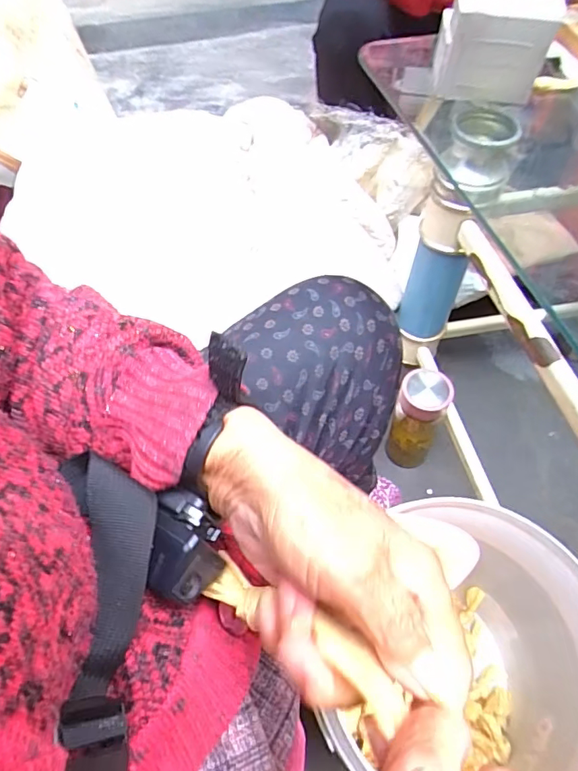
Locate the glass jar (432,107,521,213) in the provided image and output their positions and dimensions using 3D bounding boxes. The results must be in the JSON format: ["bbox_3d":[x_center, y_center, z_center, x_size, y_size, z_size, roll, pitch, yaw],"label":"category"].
[{"bbox_3d":[0.216,-0.263,0.566,0.079,0.078,0.086,16,57,11],"label":"glass jar"}]

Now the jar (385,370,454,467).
[{"bbox_3d":[0.188,0.049,0.725,0.066,0.172,0.068,0,56,0],"label":"jar"}]

